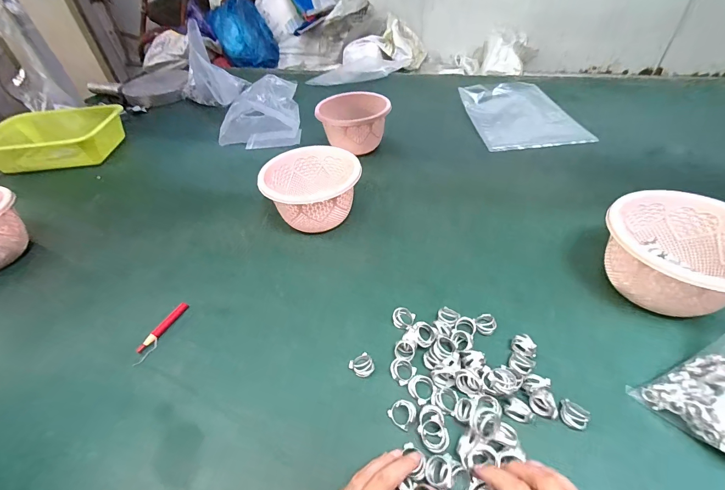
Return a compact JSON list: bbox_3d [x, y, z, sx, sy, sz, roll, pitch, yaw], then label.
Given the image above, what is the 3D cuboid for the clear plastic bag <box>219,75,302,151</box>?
[{"bbox_3d":[-0.259,-0.333,0.838,0.191,0.076,0.265,-10,44,-4],"label":"clear plastic bag"}]

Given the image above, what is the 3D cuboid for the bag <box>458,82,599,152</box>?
[{"bbox_3d":[0.350,-0.299,0.755,0.201,0.030,0.291,-6,44,1],"label":"bag"}]

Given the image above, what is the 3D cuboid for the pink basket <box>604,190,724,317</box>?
[{"bbox_3d":[0.352,0.015,0.375,0.133,0.090,0.143,-31,49,-23],"label":"pink basket"}]

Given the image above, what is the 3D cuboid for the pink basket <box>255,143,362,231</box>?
[{"bbox_3d":[-0.079,-0.081,0.530,0.144,0.089,0.140,-22,46,-15],"label":"pink basket"}]

